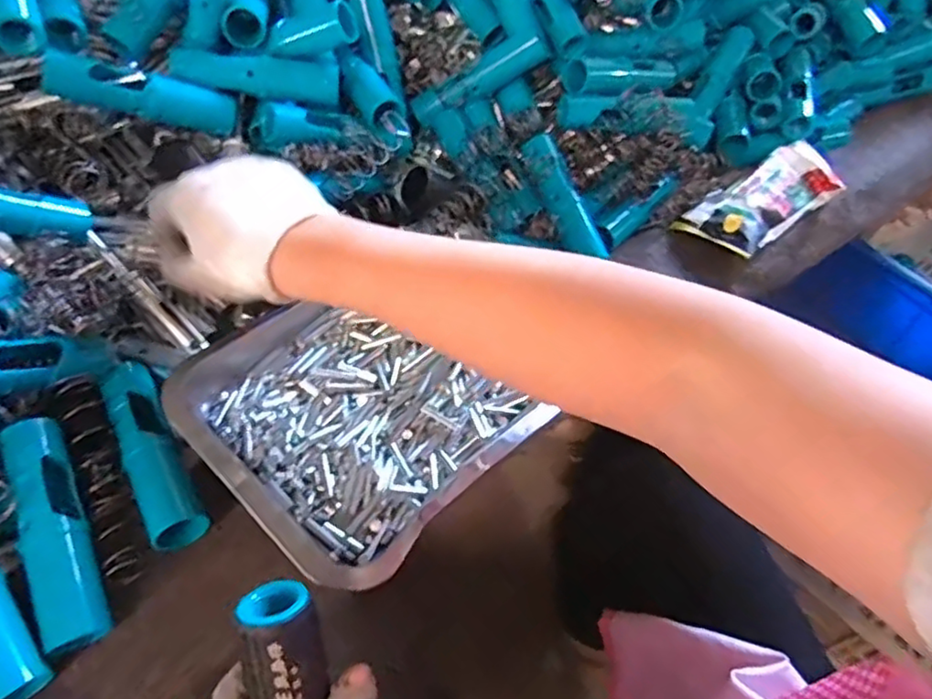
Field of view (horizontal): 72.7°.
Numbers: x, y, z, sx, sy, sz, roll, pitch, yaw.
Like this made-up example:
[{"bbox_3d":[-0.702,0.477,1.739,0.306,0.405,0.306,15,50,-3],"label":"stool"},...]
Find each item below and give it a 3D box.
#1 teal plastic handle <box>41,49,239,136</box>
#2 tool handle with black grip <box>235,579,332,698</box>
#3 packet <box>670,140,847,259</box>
[{"bbox_3d":[-0.225,-0.180,0.447,0.120,0.031,0.027,2,48,-37],"label":"teal plastic handle"},{"bbox_3d":[-0.074,0.141,0.268,0.029,0.023,0.079,-10,95,-13],"label":"tool handle with black grip"},{"bbox_3d":[0.269,-0.134,0.578,0.175,0.032,0.073,-32,62,-26],"label":"packet"}]

